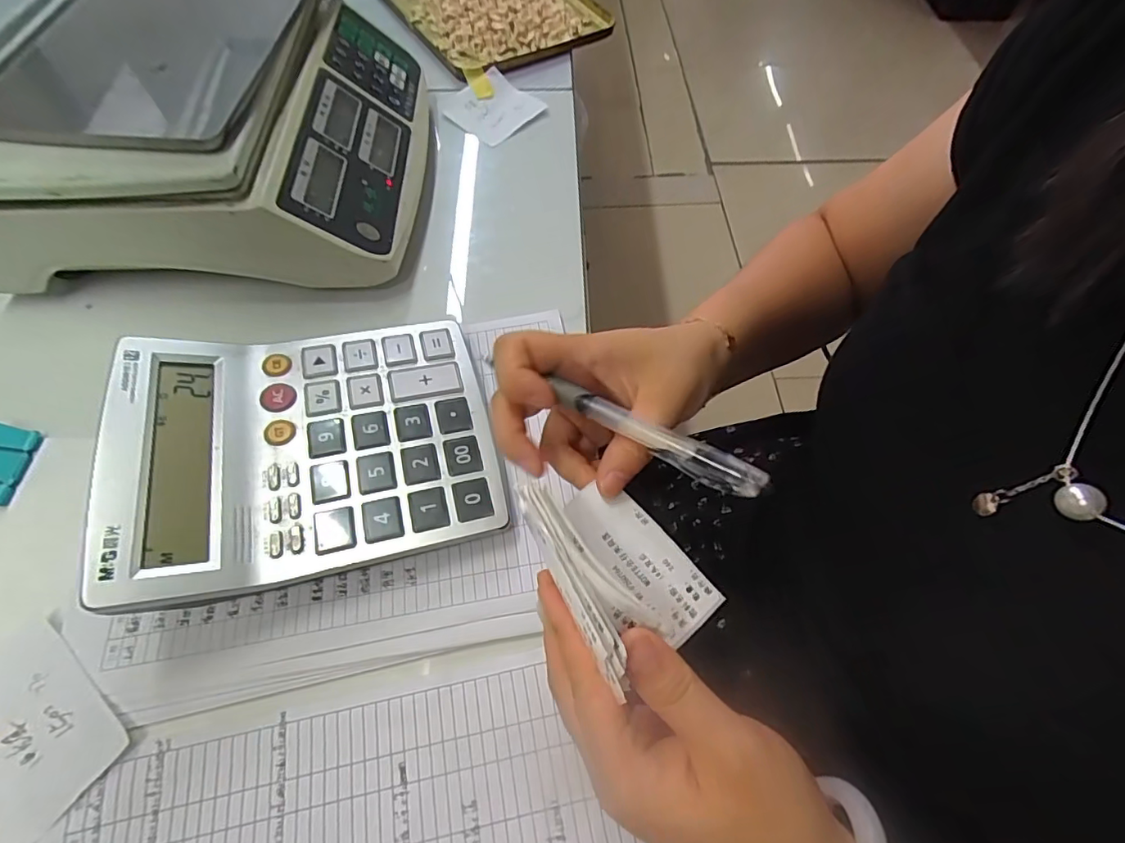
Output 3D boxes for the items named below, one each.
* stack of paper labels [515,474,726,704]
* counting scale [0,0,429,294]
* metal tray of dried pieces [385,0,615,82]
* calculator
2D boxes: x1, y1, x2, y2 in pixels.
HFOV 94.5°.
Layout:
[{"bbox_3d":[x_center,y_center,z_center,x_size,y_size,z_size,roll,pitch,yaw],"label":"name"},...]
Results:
[{"bbox_3d":[0.023,0.050,0.198,0.060,0.050,0.073,-25,65,-14],"label":"stack of paper labels"},{"bbox_3d":[-0.264,-0.260,0.429,0.280,0.107,0.327,-2,61,-2],"label":"counting scale"},{"bbox_3d":[-0.080,-0.505,0.616,0.212,0.031,0.268,-29,67,-14],"label":"metal tray of dried pieces"},{"bbox_3d":[-0.144,0.010,0.306,0.193,0.061,0.160,-15,63,-9],"label":"calculator"}]

